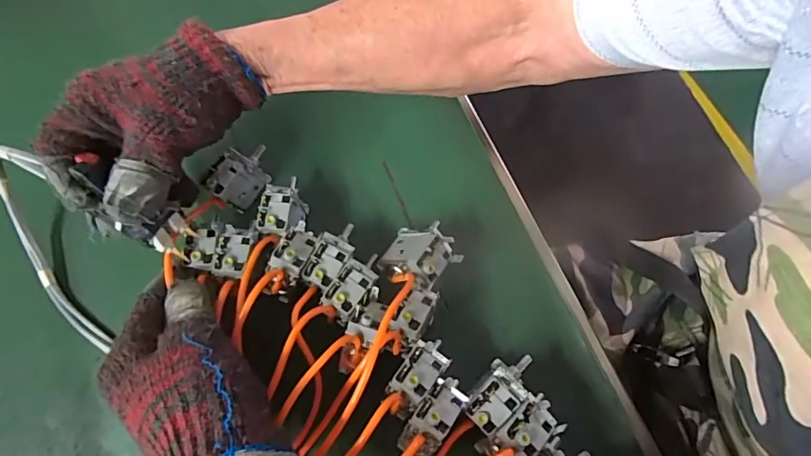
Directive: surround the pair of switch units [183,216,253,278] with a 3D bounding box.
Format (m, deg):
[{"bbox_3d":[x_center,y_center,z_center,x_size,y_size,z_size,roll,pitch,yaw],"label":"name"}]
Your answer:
[{"bbox_3d":[-0.134,0.013,0.342,0.044,0.014,0.038,14,72,7],"label":"pair of switch units"}]

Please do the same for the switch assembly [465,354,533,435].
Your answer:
[{"bbox_3d":[0.065,0.109,0.319,0.027,0.039,0.056,41,77,15],"label":"switch assembly"}]

